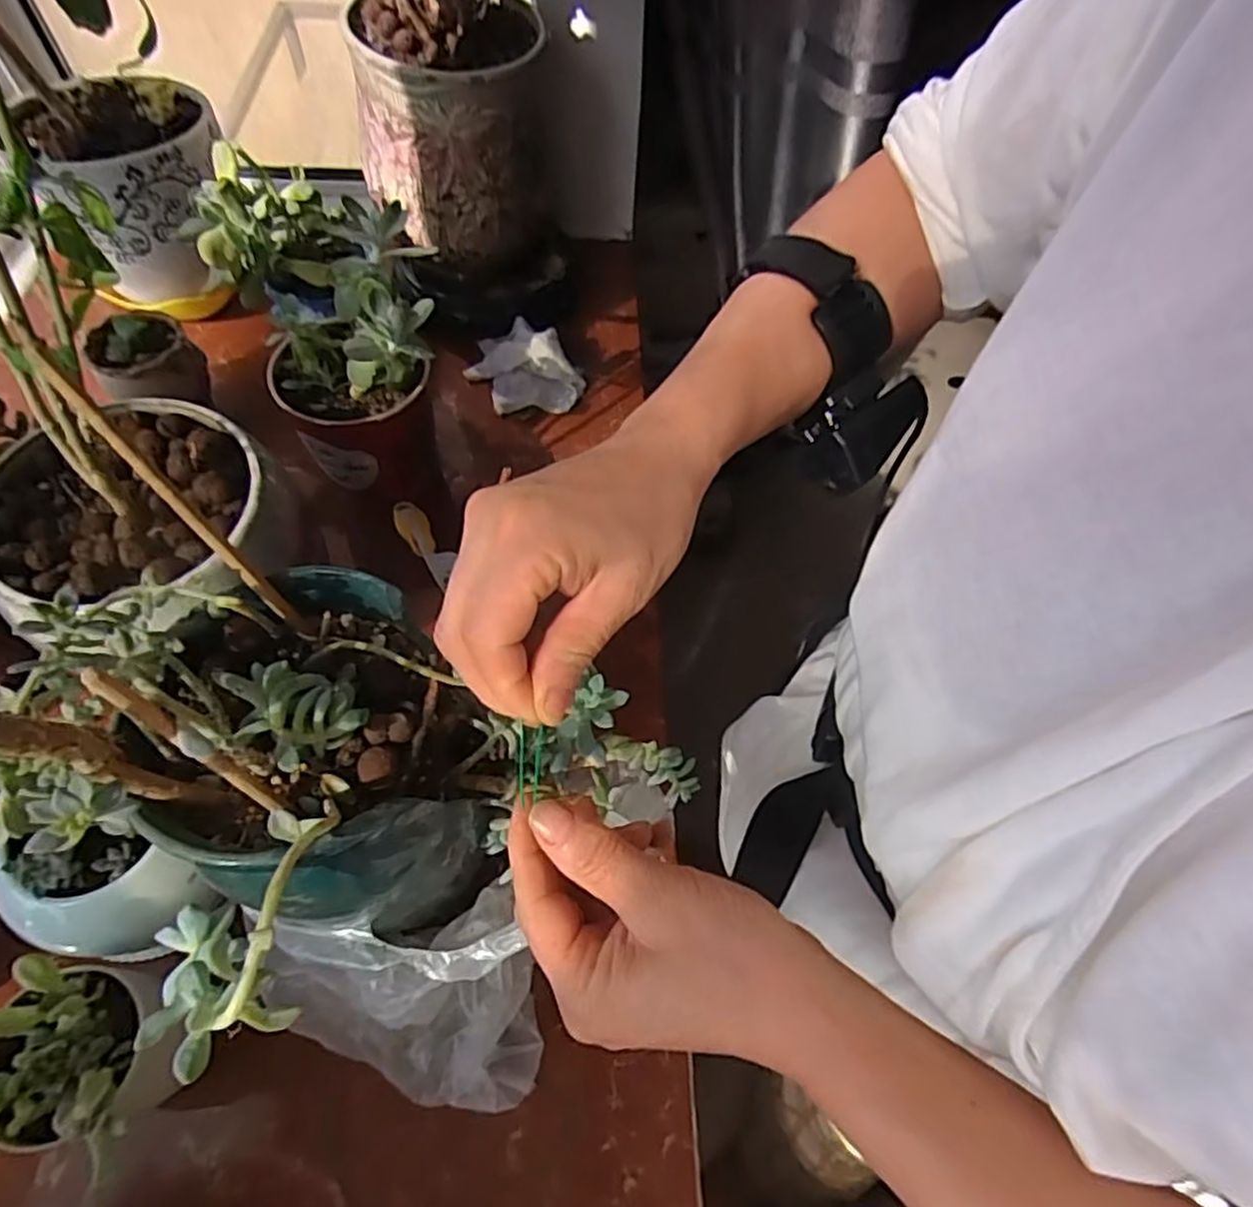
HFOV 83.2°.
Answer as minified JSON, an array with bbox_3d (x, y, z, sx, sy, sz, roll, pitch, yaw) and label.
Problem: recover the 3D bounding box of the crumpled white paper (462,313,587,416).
[{"bbox_3d":[-0.112,-0.252,0.744,0.090,0.054,0.123,-33,67,-20],"label":"crumpled white paper"}]

